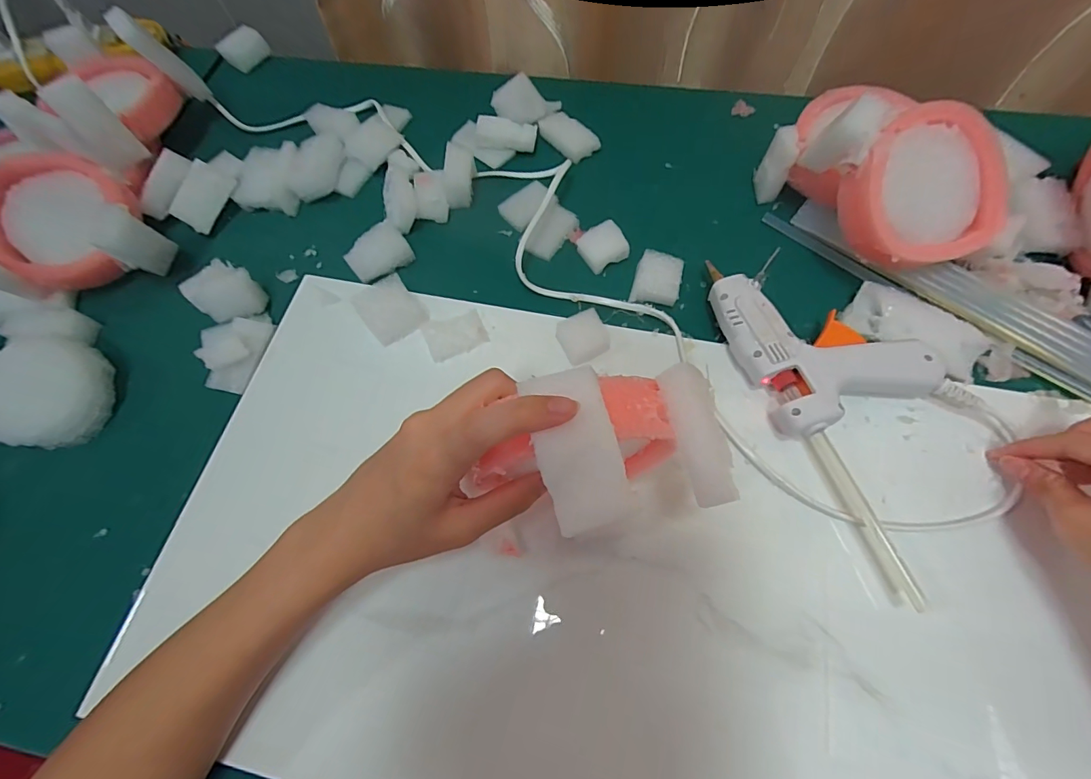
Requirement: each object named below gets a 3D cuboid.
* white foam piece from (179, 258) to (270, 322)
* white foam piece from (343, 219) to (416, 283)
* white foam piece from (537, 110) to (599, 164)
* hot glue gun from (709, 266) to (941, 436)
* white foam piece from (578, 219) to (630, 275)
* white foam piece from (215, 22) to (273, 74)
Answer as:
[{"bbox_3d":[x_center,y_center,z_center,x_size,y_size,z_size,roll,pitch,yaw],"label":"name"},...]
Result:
[{"bbox_3d":[-0.245,-0.074,0.350,0.057,0.021,0.040,29,71,15],"label":"white foam piece"},{"bbox_3d":[-0.131,-0.107,0.359,0.046,0.016,0.035,-38,70,-13],"label":"white foam piece"},{"bbox_3d":[0.021,-0.228,0.414,0.032,0.014,0.051,-37,70,-13],"label":"white foam piece"},{"bbox_3d":[0.176,-0.036,0.303,0.099,0.034,0.120,-16,67,-4],"label":"hot glue gun"},{"bbox_3d":[0.045,-0.112,0.360,0.033,0.015,0.029,-26,68,-8],"label":"white foam piece"},{"bbox_3d":[-0.316,-0.358,0.481,0.026,0.024,0.041,26,70,13],"label":"white foam piece"}]

